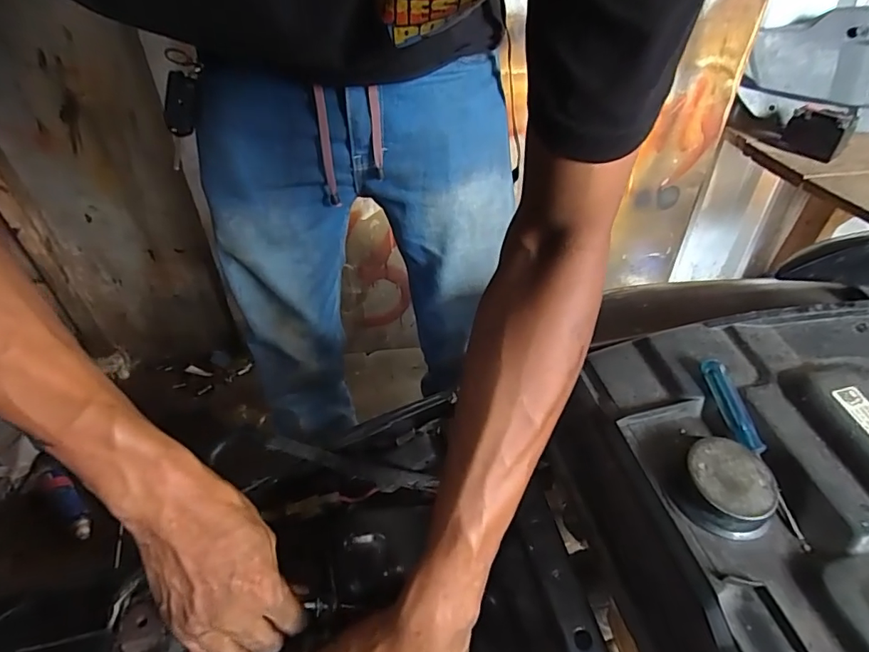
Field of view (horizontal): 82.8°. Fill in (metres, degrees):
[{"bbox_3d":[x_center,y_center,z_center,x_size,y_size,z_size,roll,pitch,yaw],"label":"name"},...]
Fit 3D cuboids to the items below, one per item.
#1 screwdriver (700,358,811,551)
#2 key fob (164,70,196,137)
[{"bbox_3d":[0.218,0.081,0.339,0.013,0.013,0.132,-7,59,-8],"label":"screwdriver"},{"bbox_3d":[-0.277,-0.239,0.536,0.032,0.064,0.011,15,34,-16],"label":"key fob"}]

